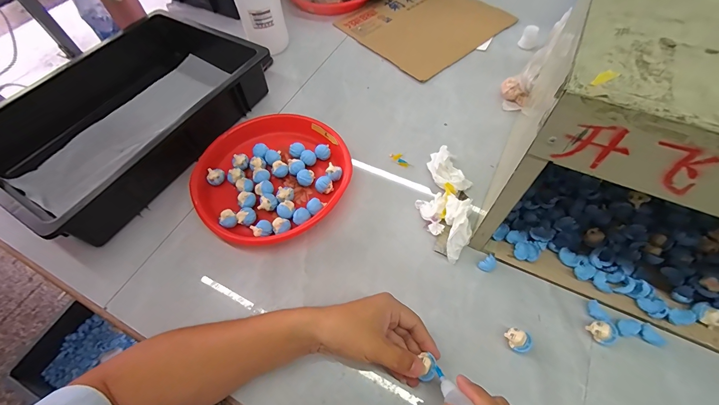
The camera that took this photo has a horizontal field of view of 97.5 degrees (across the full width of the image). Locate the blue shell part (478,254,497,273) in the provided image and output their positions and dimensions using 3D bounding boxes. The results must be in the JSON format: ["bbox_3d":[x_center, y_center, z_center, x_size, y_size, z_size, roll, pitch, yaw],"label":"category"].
[{"bbox_3d":[0.183,0.088,0.448,0.024,0.012,0.018,-31,62,-15],"label":"blue shell part"}]

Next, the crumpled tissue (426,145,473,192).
[{"bbox_3d":[0.144,-0.052,0.526,0.051,0.034,0.079,-26,61,-12],"label":"crumpled tissue"}]

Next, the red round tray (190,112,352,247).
[{"bbox_3d":[-0.143,-0.046,0.531,0.244,0.042,0.244,-2,58,2],"label":"red round tray"}]

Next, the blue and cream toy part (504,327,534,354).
[{"bbox_3d":[0.201,0.169,0.394,0.032,0.022,0.029,-31,62,-15],"label":"blue and cream toy part"}]

